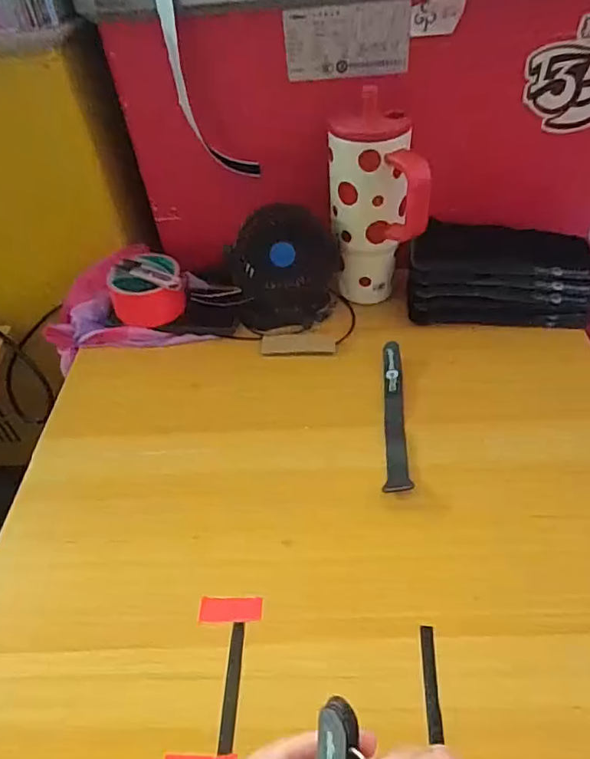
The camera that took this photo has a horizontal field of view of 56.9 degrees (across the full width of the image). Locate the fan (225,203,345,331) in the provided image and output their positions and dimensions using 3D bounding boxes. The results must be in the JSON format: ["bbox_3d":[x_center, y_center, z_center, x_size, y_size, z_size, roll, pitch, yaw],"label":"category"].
[{"bbox_3d":[-0.010,-0.129,0.633,0.125,0.135,0.072,-4,45,2],"label":"fan"}]

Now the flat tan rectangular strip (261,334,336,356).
[{"bbox_3d":[0.004,-0.040,0.632,0.085,0.005,0.030,0,46,7],"label":"flat tan rectangular strip"}]

